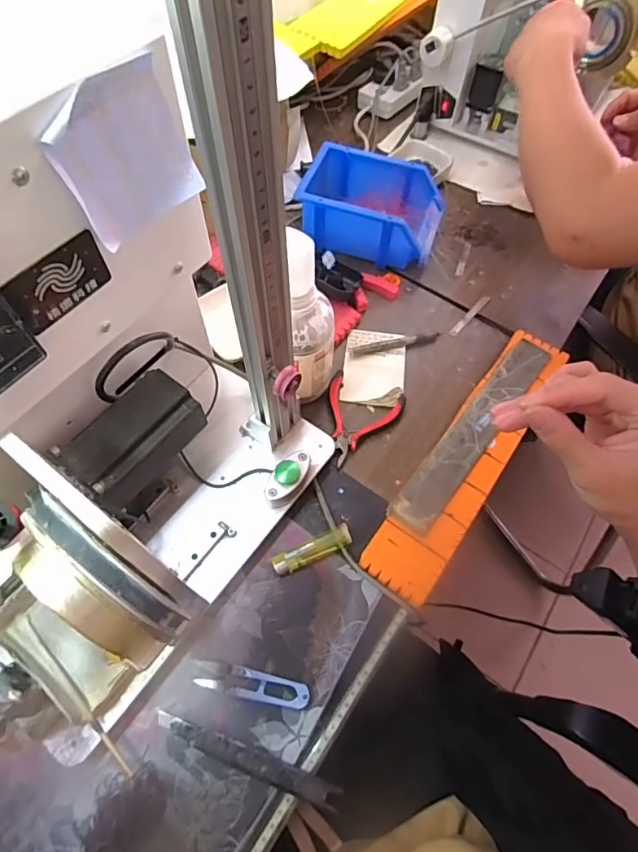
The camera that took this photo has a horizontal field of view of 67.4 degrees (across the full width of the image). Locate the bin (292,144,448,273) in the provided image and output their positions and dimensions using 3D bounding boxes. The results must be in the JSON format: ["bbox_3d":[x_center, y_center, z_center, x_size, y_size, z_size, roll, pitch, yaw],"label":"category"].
[{"bbox_3d":[0.074,-0.285,0.634,0.169,0.073,0.119,18,64,7],"label":"bin"}]

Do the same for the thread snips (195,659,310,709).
[{"bbox_3d":[-0.059,0.223,0.413,0.100,0.012,0.023,11,63,4],"label":"thread snips"}]

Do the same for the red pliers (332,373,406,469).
[{"bbox_3d":[0.039,-0.005,0.531,0.086,0.015,0.105,25,65,10],"label":"red pliers"}]

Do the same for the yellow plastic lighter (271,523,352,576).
[{"bbox_3d":[-0.006,0.121,0.465,0.079,0.014,0.019,-23,66,-13],"label":"yellow plastic lighter"}]

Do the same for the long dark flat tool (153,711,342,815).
[{"bbox_3d":[-0.058,0.265,0.382,0.155,0.014,0.016,20,64,8],"label":"long dark flat tool"}]

